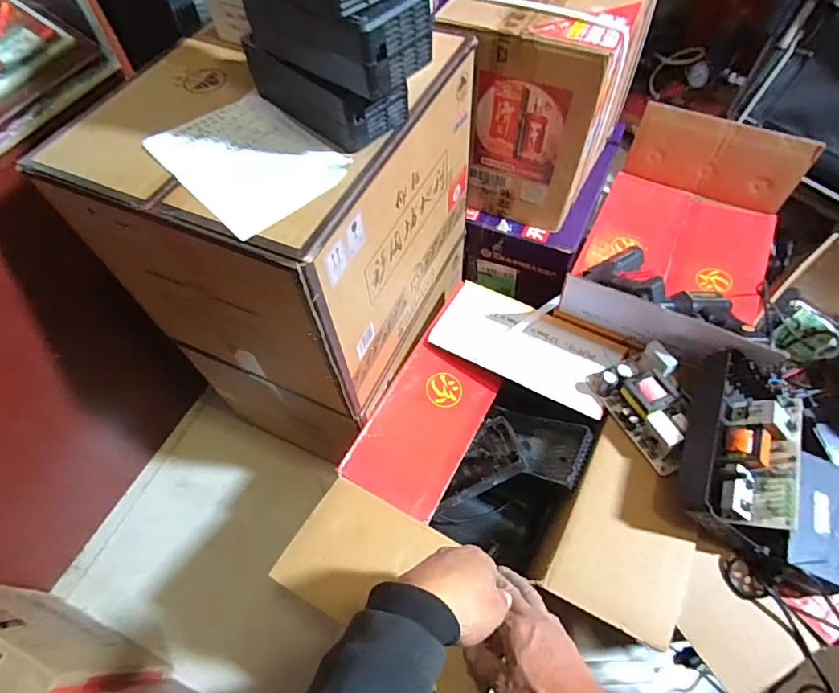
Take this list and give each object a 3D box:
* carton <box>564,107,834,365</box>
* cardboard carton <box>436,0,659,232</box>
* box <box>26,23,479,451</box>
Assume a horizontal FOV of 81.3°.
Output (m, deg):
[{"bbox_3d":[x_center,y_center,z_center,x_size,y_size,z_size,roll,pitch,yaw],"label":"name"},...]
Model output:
[{"bbox_3d":[0.422,-0.157,0.791,0.290,0.226,0.416,25,63,16],"label":"carton"},{"bbox_3d":[0.197,-0.414,0.778,0.230,0.296,0.304,24,62,15],"label":"cardboard carton"},{"bbox_3d":[-0.146,-0.153,0.688,0.333,0.402,0.394,26,63,16],"label":"box"}]

